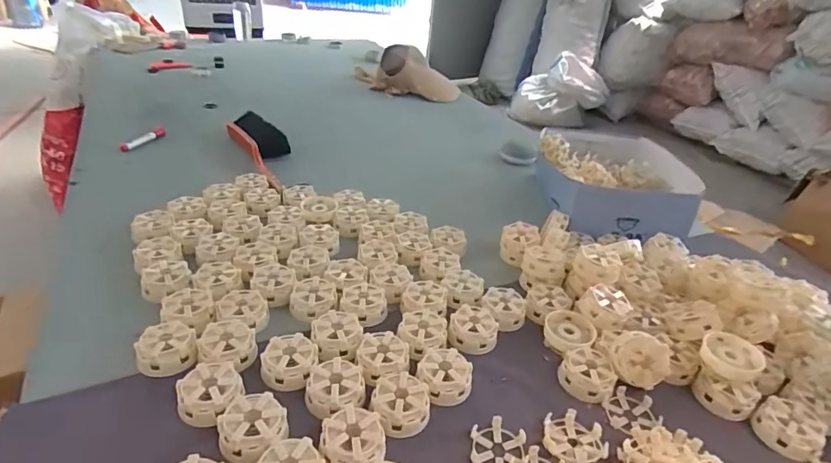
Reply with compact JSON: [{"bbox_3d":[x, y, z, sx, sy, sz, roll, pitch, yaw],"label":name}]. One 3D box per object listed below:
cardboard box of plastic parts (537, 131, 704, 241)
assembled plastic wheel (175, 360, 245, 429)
[{"bbox_3d":[0.407,-0.108,1.023,0.263,0.101,0.351,8,30,0],"label":"cardboard box of plastic parts"},{"bbox_3d":[-0.223,0.177,0.521,0.065,0.029,0.074,-11,35,-25],"label":"assembled plastic wheel"}]

